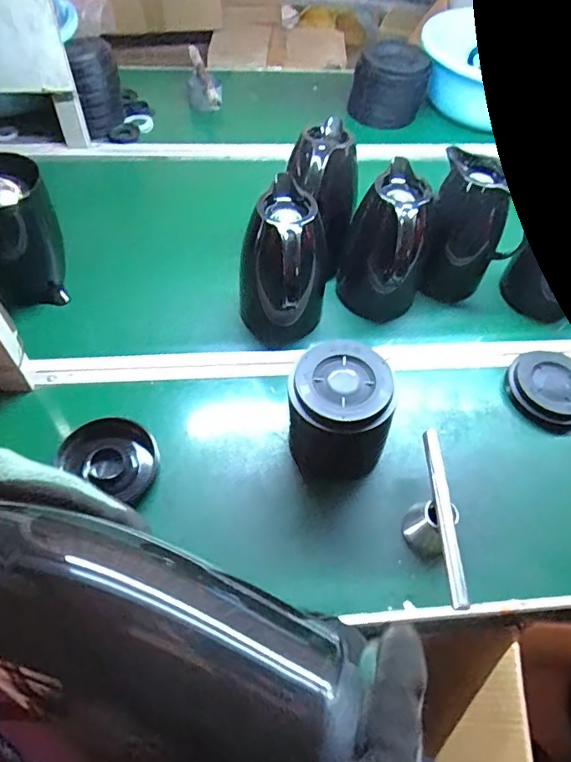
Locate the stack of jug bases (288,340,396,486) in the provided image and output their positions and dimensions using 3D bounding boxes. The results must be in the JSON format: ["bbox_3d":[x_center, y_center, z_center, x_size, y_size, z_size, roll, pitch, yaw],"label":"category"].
[{"bbox_3d":[0.059,0.042,0.617,0.105,0.143,0.111,0,55,-3],"label":"stack of jug bases"}]

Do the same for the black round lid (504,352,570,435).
[{"bbox_3d":[0.378,0.012,0.727,0.117,0.035,0.107,1,55,-2],"label":"black round lid"}]

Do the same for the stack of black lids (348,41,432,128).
[{"bbox_3d":[0.214,-0.632,1.083,0.149,0.139,0.115,-4,55,-6],"label":"stack of black lids"}]

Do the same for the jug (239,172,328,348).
[{"bbox_3d":[-0.004,-0.151,0.708,0.123,0.196,0.145,4,55,0],"label":"jug"}]

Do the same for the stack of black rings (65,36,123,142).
[{"bbox_3d":[-0.338,-0.525,0.931,0.077,0.140,0.094,-13,56,-12],"label":"stack of black rings"}]

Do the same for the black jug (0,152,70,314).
[{"bbox_3d":[-0.393,-0.206,0.728,0.126,0.181,0.114,-25,60,-19],"label":"black jug"}]

